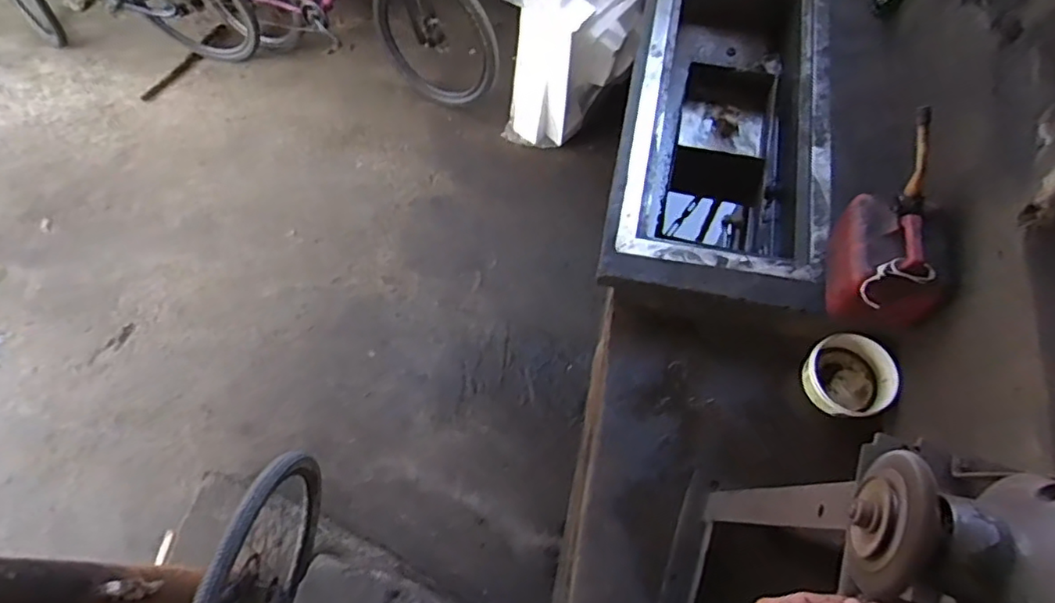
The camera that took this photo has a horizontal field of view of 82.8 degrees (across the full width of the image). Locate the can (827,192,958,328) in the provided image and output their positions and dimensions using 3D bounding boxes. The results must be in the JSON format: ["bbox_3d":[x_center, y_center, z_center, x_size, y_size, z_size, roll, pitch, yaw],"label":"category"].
[{"bbox_3d":[0.796,-0.090,1.345,0.168,0.218,0.270,4,66,3],"label":"can"}]

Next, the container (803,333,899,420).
[{"bbox_3d":[0.786,0.195,1.486,0.185,0.147,0.200,-1,65,1],"label":"container"}]

